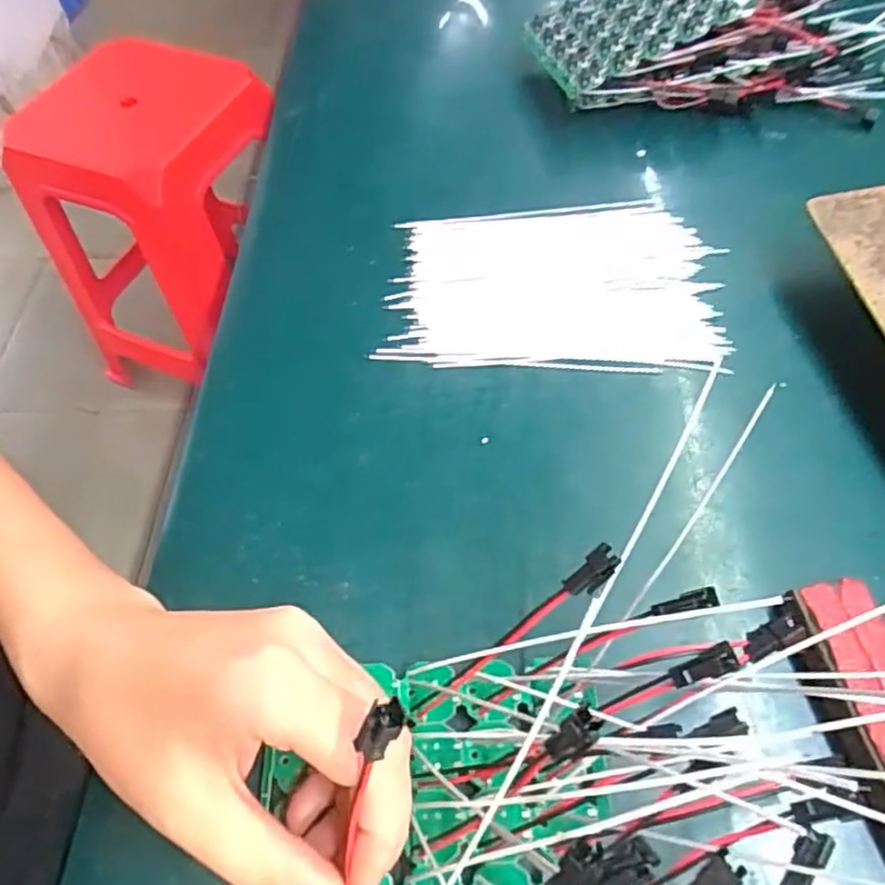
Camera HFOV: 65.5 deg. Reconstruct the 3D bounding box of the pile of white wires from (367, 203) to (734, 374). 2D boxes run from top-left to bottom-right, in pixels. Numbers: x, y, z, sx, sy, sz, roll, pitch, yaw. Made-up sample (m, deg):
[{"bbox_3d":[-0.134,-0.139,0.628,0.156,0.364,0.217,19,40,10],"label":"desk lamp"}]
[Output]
[{"bbox_3d":[0.058,-0.087,0.368,0.167,0.007,0.114,1,59,3],"label":"pile of white wires"}]

